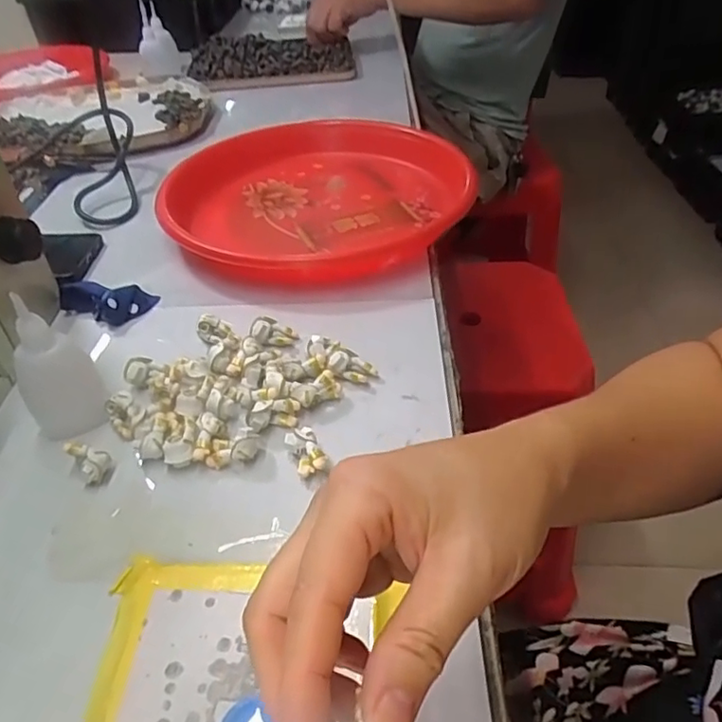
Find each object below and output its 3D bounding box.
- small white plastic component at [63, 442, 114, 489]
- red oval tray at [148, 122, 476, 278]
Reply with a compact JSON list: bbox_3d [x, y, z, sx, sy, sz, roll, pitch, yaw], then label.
[{"bbox_3d":[-0.158,0.057,0.348,0.019,0.018,0.024,-32,49,-29],"label":"small white plastic component"},{"bbox_3d":[-0.040,-0.165,0.573,0.281,0.038,0.261,3,42,7],"label":"red oval tray"}]

